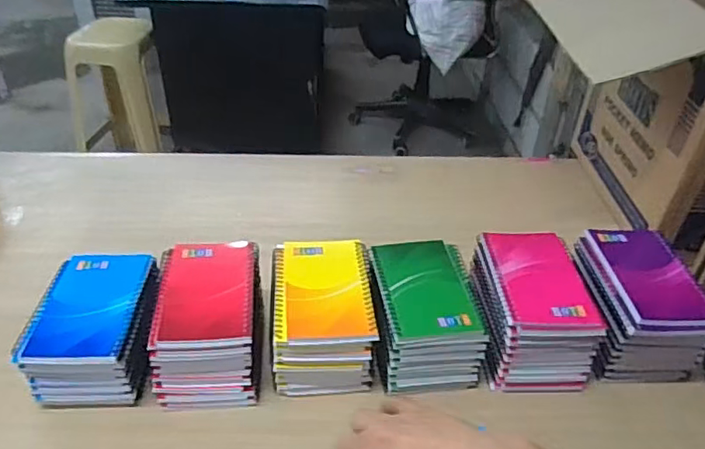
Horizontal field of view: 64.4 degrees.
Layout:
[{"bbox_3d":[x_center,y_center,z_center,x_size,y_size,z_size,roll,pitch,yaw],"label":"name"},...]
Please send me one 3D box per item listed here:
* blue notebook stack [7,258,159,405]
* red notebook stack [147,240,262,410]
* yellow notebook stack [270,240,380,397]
[{"bbox_3d":[-0.238,0.098,0.531,0.104,0.077,0.131,-2,37,-6],"label":"blue notebook stack"},{"bbox_3d":[-0.137,0.093,0.545,0.100,0.092,0.132,-2,37,-6],"label":"red notebook stack"},{"bbox_3d":[-0.031,0.092,0.558,0.094,0.087,0.130,-2,37,-6],"label":"yellow notebook stack"}]

